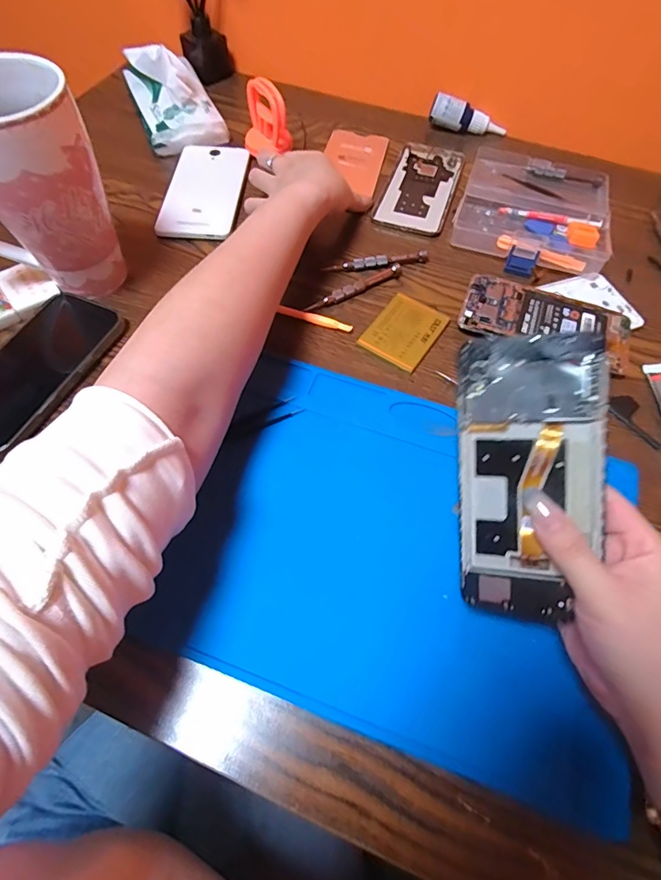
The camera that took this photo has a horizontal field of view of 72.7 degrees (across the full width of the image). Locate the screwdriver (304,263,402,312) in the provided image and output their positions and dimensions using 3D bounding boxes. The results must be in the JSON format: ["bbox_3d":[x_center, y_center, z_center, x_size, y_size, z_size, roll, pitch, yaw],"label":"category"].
[{"bbox_3d":[0.023,-0.141,0.416,0.104,0.008,0.012,-29,66,-17],"label":"screwdriver"}]

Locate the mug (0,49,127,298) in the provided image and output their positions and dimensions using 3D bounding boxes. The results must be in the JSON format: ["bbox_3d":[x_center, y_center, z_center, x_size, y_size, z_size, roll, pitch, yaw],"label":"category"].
[{"bbox_3d":[-0.230,-0.180,0.342,0.087,0.153,0.120,38,66,17],"label":"mug"}]

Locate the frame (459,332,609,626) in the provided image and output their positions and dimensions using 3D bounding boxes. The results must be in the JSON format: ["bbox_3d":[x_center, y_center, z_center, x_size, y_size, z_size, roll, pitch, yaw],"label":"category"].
[{"bbox_3d":[0.106,0.022,0.241,0.069,0.005,0.150,1,98,23],"label":"frame"}]

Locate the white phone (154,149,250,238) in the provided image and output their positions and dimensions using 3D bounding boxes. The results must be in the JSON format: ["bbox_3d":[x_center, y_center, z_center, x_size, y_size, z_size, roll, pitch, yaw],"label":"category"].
[{"bbox_3d":[-0.133,-0.267,0.479,0.079,0.011,0.155,3,61,-1],"label":"white phone"}]

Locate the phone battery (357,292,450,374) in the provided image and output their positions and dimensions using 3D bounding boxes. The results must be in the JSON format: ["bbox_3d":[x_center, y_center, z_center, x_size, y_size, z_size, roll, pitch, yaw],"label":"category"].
[{"bbox_3d":[0.067,-0.096,0.396,0.055,0.007,0.075,32,65,14],"label":"phone battery"}]

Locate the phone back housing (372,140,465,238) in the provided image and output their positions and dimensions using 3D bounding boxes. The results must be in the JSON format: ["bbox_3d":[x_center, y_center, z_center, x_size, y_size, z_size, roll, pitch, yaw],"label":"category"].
[{"bbox_3d":[0.102,-0.285,0.502,0.074,0.007,0.155,17,62,7],"label":"phone back housing"}]

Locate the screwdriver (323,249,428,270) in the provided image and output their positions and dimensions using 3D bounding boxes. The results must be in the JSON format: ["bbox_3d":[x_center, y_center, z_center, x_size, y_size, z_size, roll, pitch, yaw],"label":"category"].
[{"bbox_3d":[0.046,-0.172,0.435,0.103,0.011,0.011,-9,62,-7],"label":"screwdriver"}]

